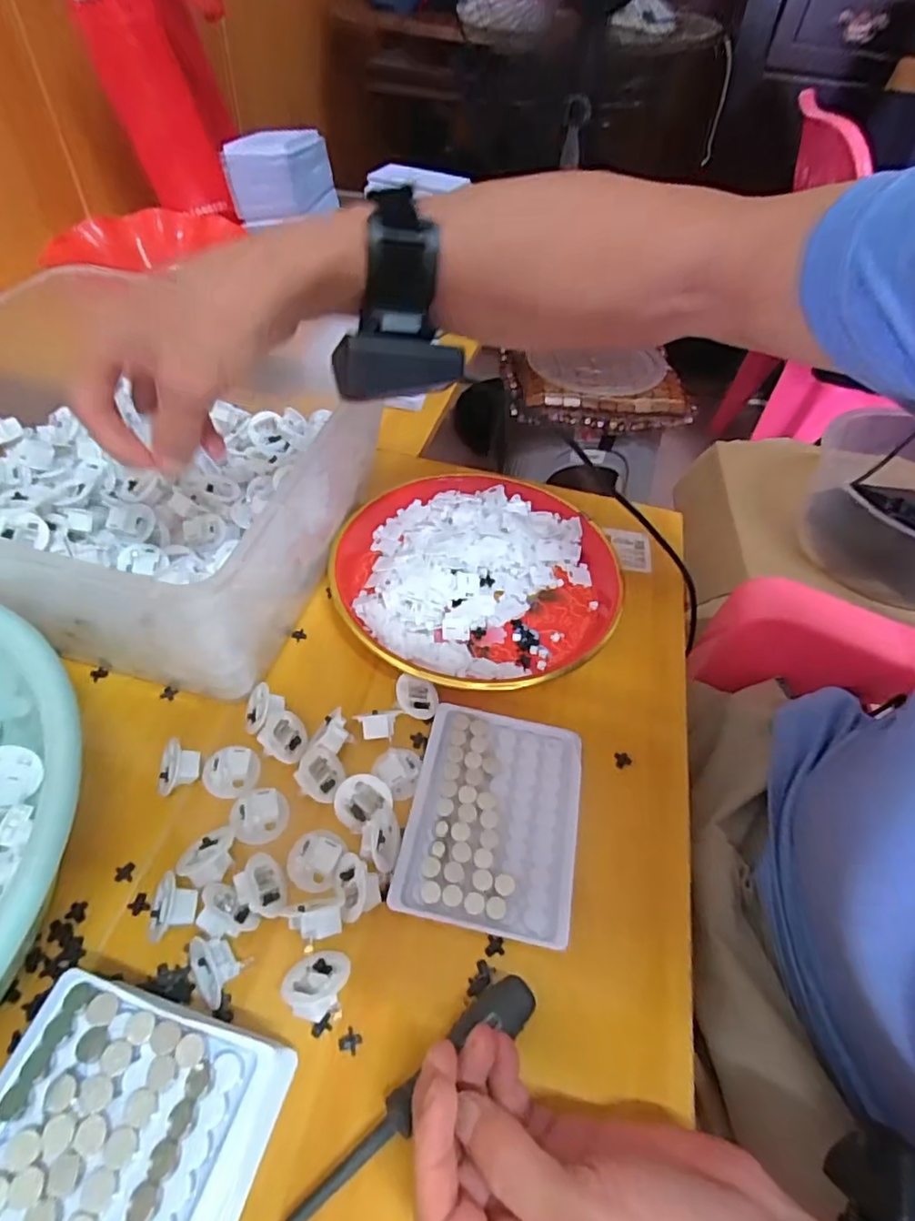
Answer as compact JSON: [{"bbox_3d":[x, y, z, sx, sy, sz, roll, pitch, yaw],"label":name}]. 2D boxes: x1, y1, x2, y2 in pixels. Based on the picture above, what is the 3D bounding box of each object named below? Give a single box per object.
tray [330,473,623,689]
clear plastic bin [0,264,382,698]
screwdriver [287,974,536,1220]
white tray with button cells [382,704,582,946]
[{"bbox_3d":[0.018,-0.034,0.479,0.229,0.023,0.211,2,50,-3],"label":"tray"},{"bbox_3d":[-0.221,-0.092,0.429,0.262,0.147,0.266,10,50,4],"label":"clear plastic bin"},{"bbox_3d":[-0.021,0.219,0.258,0.143,0.023,0.022,-33,60,-28],"label":"screwdriver"},{"bbox_3d":[0.022,0.120,0.350,0.096,0.009,0.126,11,50,4],"label":"white tray with button cells"}]

